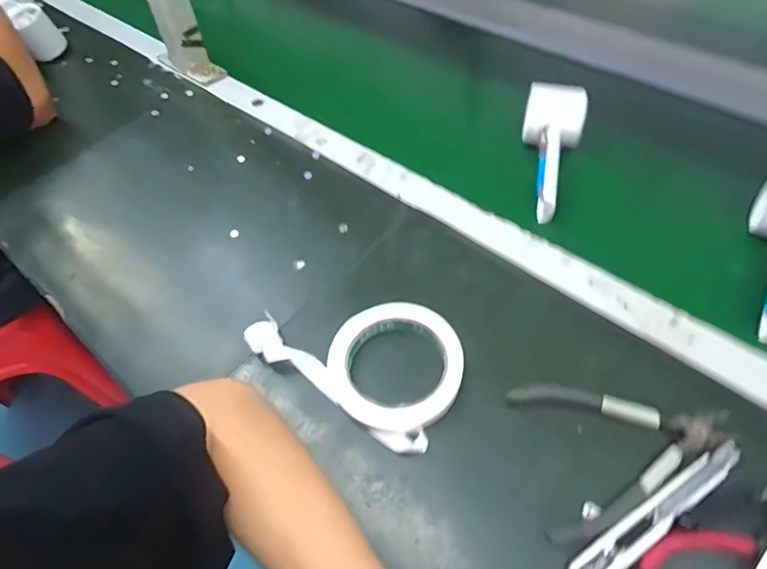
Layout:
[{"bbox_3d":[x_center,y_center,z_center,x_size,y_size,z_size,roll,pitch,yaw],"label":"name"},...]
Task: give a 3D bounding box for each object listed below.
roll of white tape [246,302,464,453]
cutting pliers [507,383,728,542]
[{"bbox_3d":[-0.015,0.052,0.401,0.164,0.024,0.107,28,62,23],"label":"roll of white tape"},{"bbox_3d":[0.169,0.107,0.341,0.139,0.009,0.101,-12,55,-3],"label":"cutting pliers"}]

